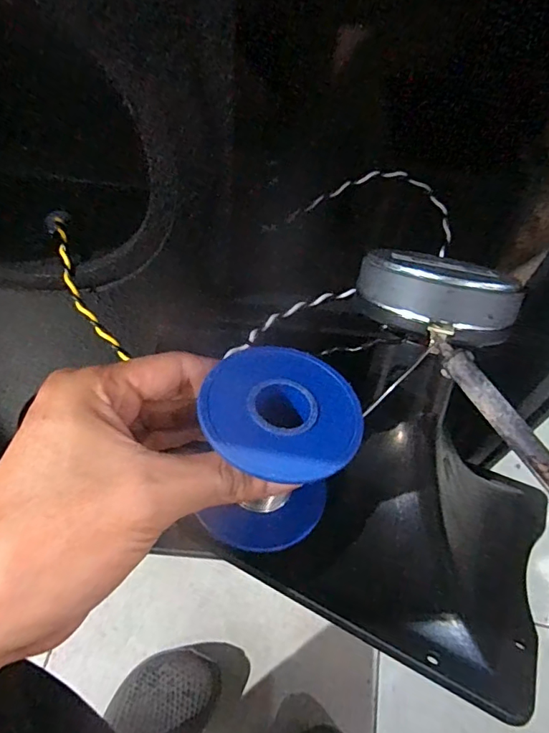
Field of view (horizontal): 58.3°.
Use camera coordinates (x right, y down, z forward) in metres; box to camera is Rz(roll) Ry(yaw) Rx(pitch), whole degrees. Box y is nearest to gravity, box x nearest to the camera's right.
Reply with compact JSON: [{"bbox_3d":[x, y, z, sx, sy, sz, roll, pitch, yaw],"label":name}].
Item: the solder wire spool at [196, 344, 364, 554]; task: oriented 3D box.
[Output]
[{"bbox_3d":[0.001,0.036,0.213,0.059,0.070,0.070,3,61,-3],"label":"solder wire spool"}]

